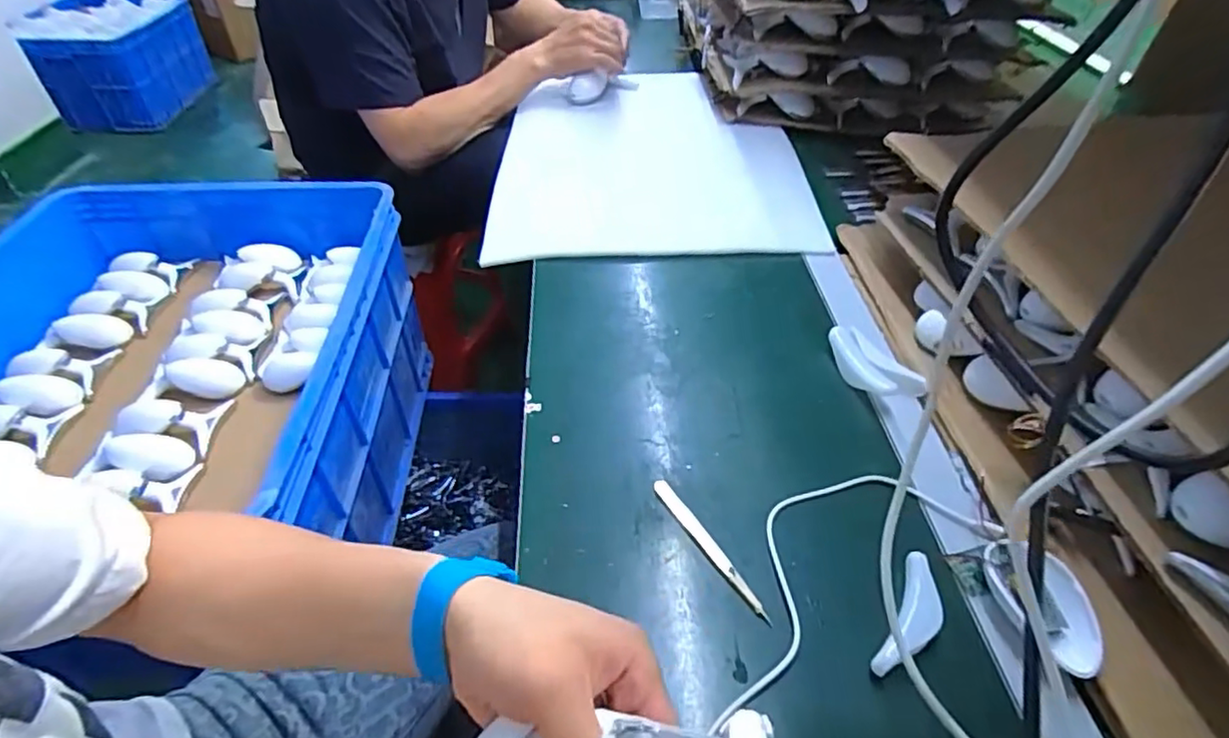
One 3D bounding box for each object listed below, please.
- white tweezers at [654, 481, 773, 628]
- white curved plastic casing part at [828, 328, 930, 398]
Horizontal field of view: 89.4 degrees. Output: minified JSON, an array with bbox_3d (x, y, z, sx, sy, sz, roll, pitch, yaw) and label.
[{"bbox_3d":[0.068,0.127,0.445,0.014,0.004,0.126,-23,50,-24],"label":"white tweezers"},{"bbox_3d":[0.225,-0.005,0.552,0.057,0.015,0.087,-20,49,-21],"label":"white curved plastic casing part"}]

